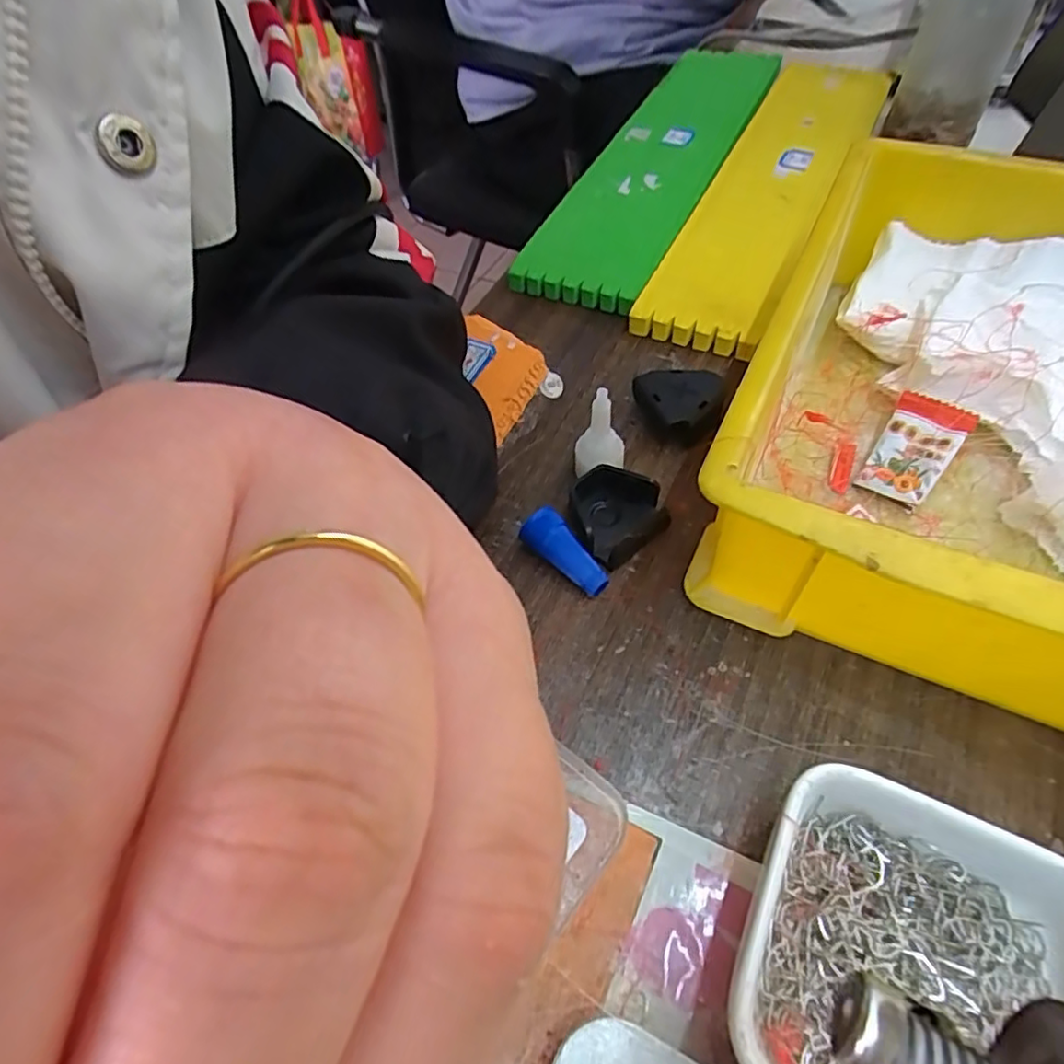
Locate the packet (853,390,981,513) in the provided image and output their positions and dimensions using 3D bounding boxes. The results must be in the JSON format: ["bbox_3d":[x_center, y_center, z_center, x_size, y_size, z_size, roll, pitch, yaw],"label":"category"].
[{"bbox_3d":[0.158,-0.034,0.263,0.028,0.004,0.050,33,82,28],"label":"packet"}]

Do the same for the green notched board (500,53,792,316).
[{"bbox_3d":[0.095,-0.261,0.441,0.080,0.025,0.359,21,59,19],"label":"green notched board"}]

